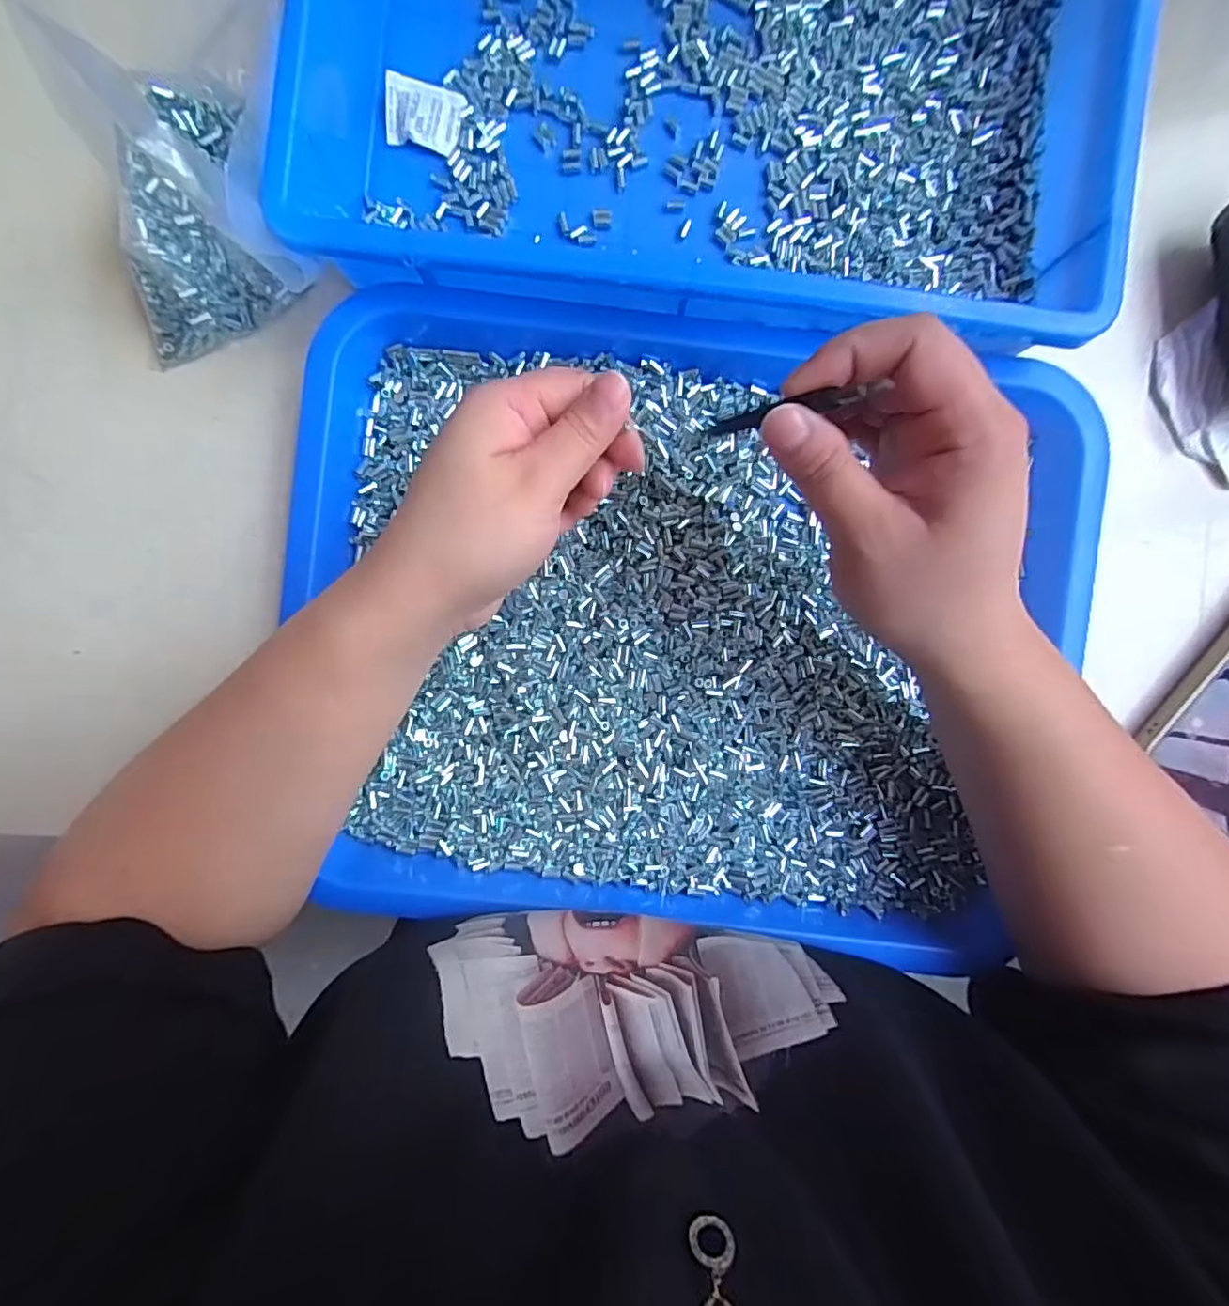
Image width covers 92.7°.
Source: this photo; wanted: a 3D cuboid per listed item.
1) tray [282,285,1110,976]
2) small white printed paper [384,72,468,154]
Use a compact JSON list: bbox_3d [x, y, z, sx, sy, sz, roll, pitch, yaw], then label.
[{"bbox_3d":[0.030,-0.010,0.282,0.370,0.050,0.302,6,92,0],"label":"tray"},{"bbox_3d":[-0.096,-0.272,0.296,0.037,0.007,0.029,11,92,0],"label":"small white printed paper"}]

